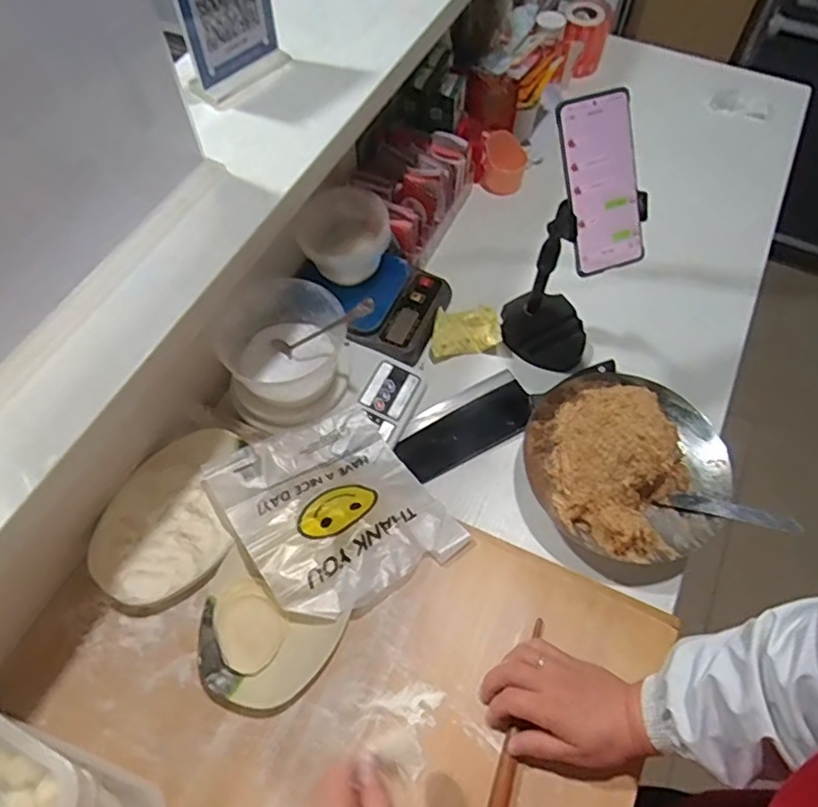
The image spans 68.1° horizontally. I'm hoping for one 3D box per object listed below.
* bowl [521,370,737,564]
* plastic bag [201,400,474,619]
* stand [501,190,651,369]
[{"bbox_3d":[0.240,0.066,0.680,0.216,0.121,0.217,0,60,0],"label":"bowl"},{"bbox_3d":[-0.080,0.109,0.646,0.193,0.045,0.216,-33,65,-17],"label":"plastic bag"},{"bbox_3d":[0.177,-0.147,0.702,0.096,0.241,0.110,-36,66,-19],"label":"stand"}]

